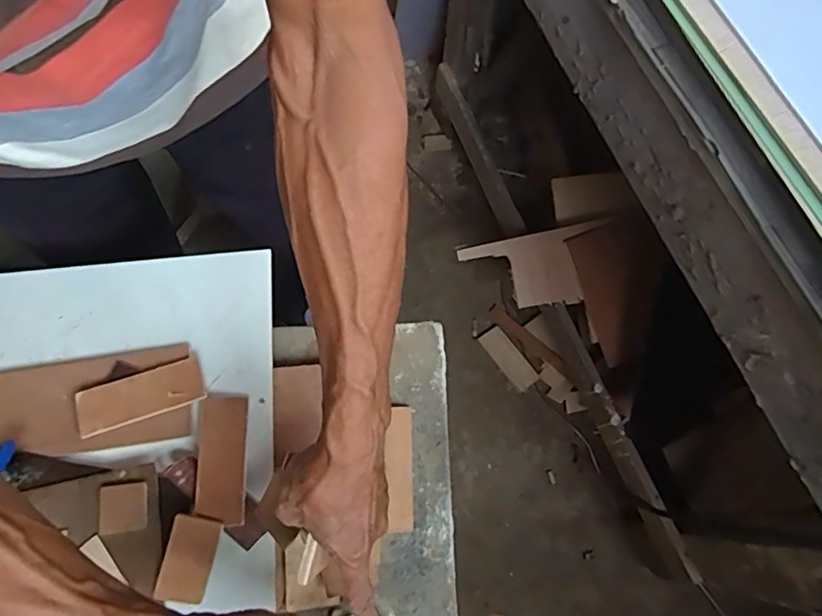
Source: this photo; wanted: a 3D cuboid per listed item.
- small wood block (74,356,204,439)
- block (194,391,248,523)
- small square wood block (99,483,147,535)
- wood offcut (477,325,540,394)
[{"bbox_3d":[-0.248,0.081,0.506,0.109,0.008,0.041,-20,75,-6],"label":"small wood block"},{"bbox_3d":[-0.166,0.131,0.487,0.039,0.005,0.114,2,60,-17],"label":"block"},{"bbox_3d":[-0.247,0.171,0.473,0.038,0.007,0.040,-6,74,-2],"label":"small square wood block"},{"bbox_3d":[0.201,0.107,1.150,0.055,0.020,0.140,-35,77,-10],"label":"wood offcut"}]

